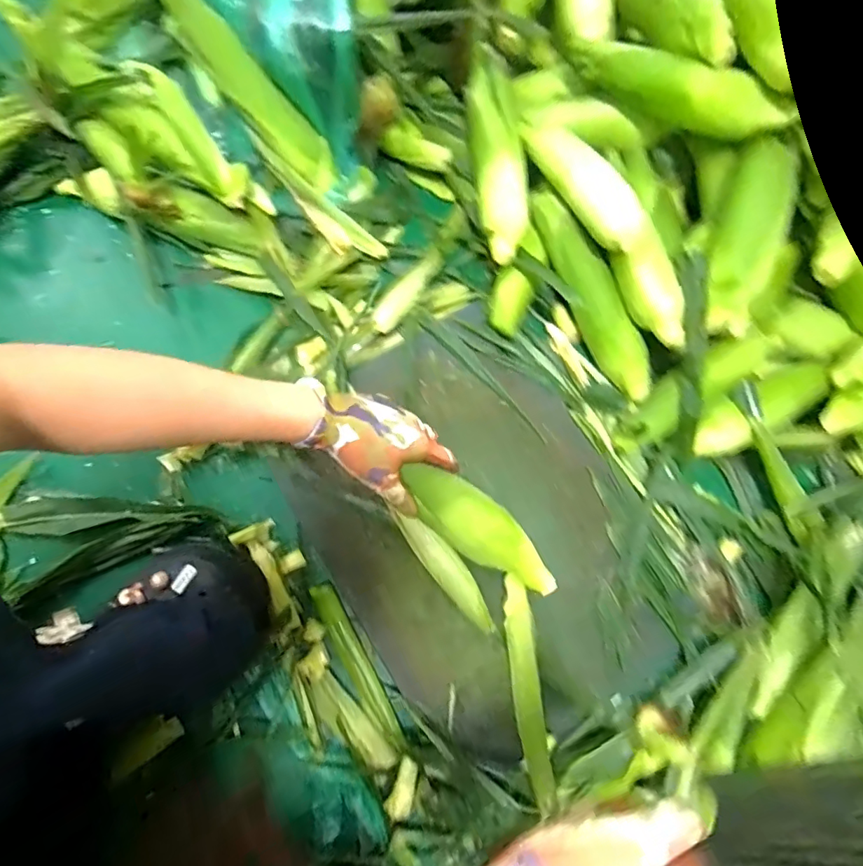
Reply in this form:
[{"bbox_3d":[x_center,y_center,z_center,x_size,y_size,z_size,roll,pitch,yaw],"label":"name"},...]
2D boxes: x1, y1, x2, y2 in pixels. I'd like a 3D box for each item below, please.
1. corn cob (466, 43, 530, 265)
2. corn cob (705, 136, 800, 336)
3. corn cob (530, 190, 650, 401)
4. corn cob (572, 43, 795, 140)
[{"bbox_3d":[0.073,-0.306,0.574,0.057,0.054,0.230,-5,87,-2],"label":"corn cob"},{"bbox_3d":[0.309,-0.190,0.493,0.054,0.046,0.188,12,96,2],"label":"corn cob"},{"bbox_3d":[0.176,-0.150,0.552,0.049,0.040,0.248,-31,97,-6],"label":"corn cob"},{"bbox_3d":[0.233,-0.341,0.499,0.214,0.045,0.046,35,80,20],"label":"corn cob"}]

